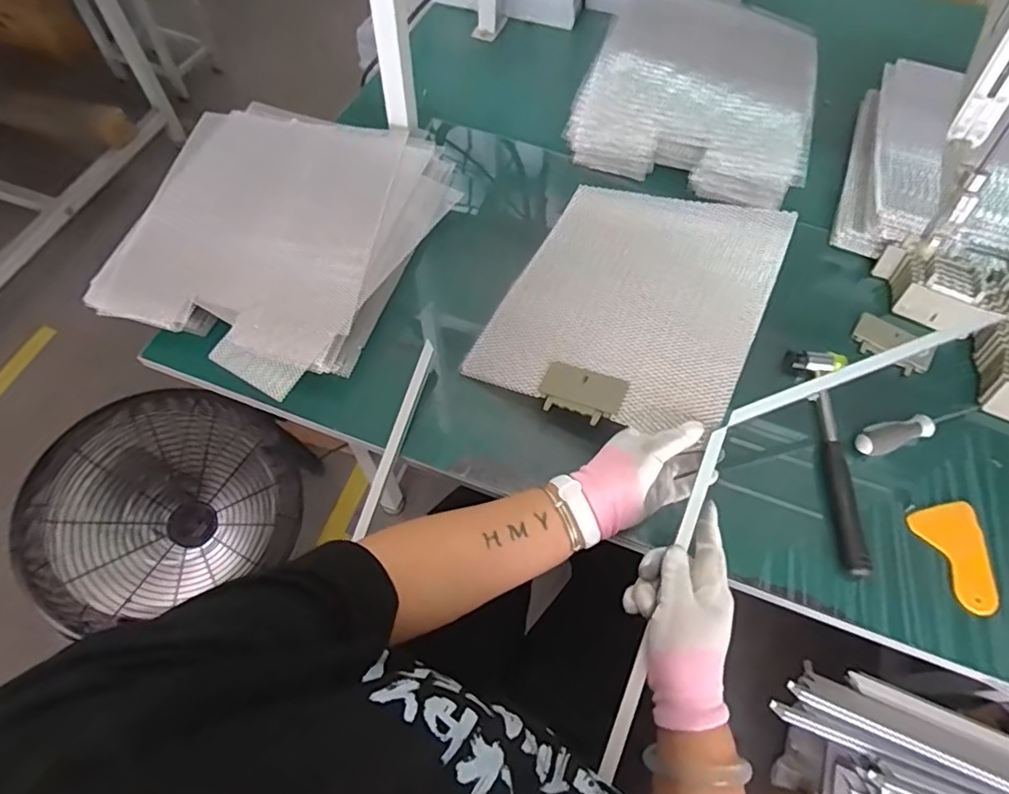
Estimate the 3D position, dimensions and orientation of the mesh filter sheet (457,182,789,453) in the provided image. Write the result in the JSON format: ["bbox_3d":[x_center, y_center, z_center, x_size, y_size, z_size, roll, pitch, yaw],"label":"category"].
[{"bbox_3d":[0.146,-0.117,0.641,0.271,0.012,0.318,19,65,24],"label":"mesh filter sheet"}]

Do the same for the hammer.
[{"bbox_3d":[0.341,0.057,0.583,0.053,0.029,0.244,4,61,0],"label":"hammer"}]

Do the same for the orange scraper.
[{"bbox_3d":[0.449,0.155,0.548,0.060,0.008,0.103,-15,56,3],"label":"orange scraper"}]

